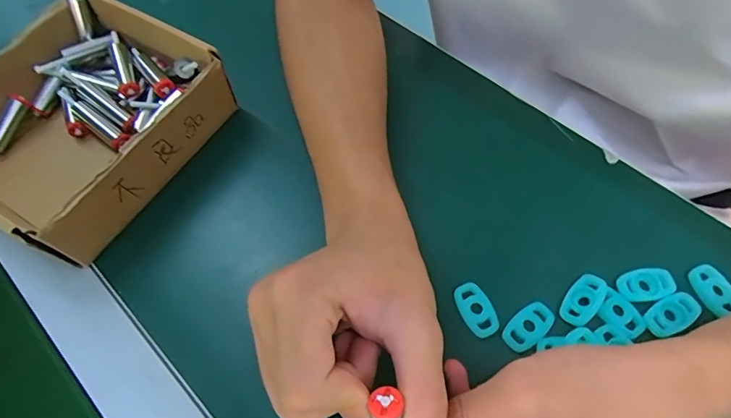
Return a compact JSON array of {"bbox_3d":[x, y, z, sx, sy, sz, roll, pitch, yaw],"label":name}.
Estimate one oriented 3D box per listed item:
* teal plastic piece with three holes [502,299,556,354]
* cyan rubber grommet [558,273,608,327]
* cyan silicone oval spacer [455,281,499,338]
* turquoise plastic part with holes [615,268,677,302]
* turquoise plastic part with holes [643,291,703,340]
[{"bbox_3d":[0.094,0.066,0.263,0.019,0.004,0.032,39,69,22],"label":"teal plastic piece with three holes"},{"bbox_3d":[0.126,0.052,0.266,0.017,0.007,0.031,37,68,22],"label":"cyan rubber grommet"},{"bbox_3d":[0.065,0.059,0.270,0.018,0.004,0.032,-21,61,-8],"label":"cyan silicone oval spacer"},{"bbox_3d":[0.165,0.044,0.271,0.032,0.004,0.018,-9,60,-1],"label":"turquoise plastic part with holes"},{"bbox_3d":[0.174,0.060,0.261,0.031,0.005,0.018,-29,62,-12],"label":"turquoise plastic part with holes"}]

